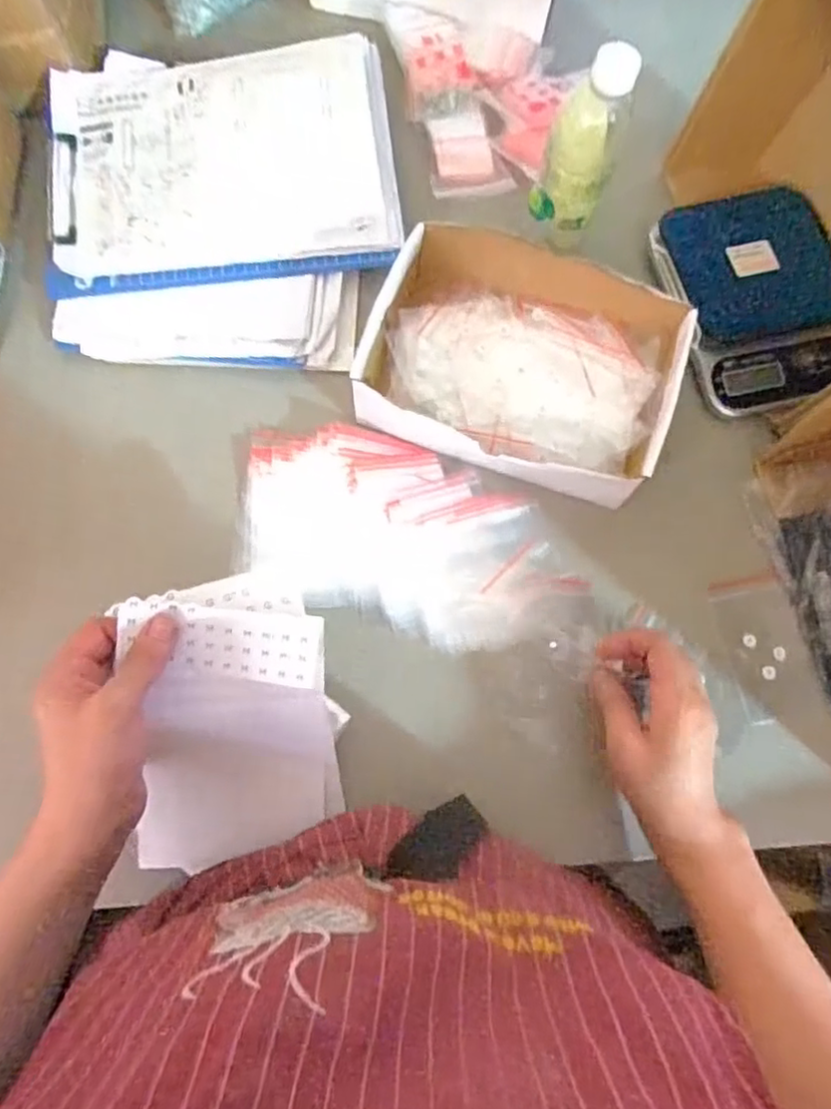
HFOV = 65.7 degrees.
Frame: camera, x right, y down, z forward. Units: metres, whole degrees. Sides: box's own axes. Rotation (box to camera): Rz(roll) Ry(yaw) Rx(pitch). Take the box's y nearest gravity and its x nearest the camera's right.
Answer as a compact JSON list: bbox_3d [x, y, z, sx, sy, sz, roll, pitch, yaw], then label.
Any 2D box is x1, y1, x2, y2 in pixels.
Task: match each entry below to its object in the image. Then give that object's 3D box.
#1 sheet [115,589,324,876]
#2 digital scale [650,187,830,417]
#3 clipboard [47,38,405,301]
[{"bbox_3d":[-0.123,0.121,0.430,0.123,0.024,0.182,-1,105,-8],"label":"sheet"},{"bbox_3d":[0.305,-0.221,0.556,0.149,0.034,0.181,-12,79,-4],"label":"digital scale"},{"bbox_3d":[-0.171,-0.350,0.562,0.300,0.039,0.219,-7,79,-3],"label":"clipboard"}]

